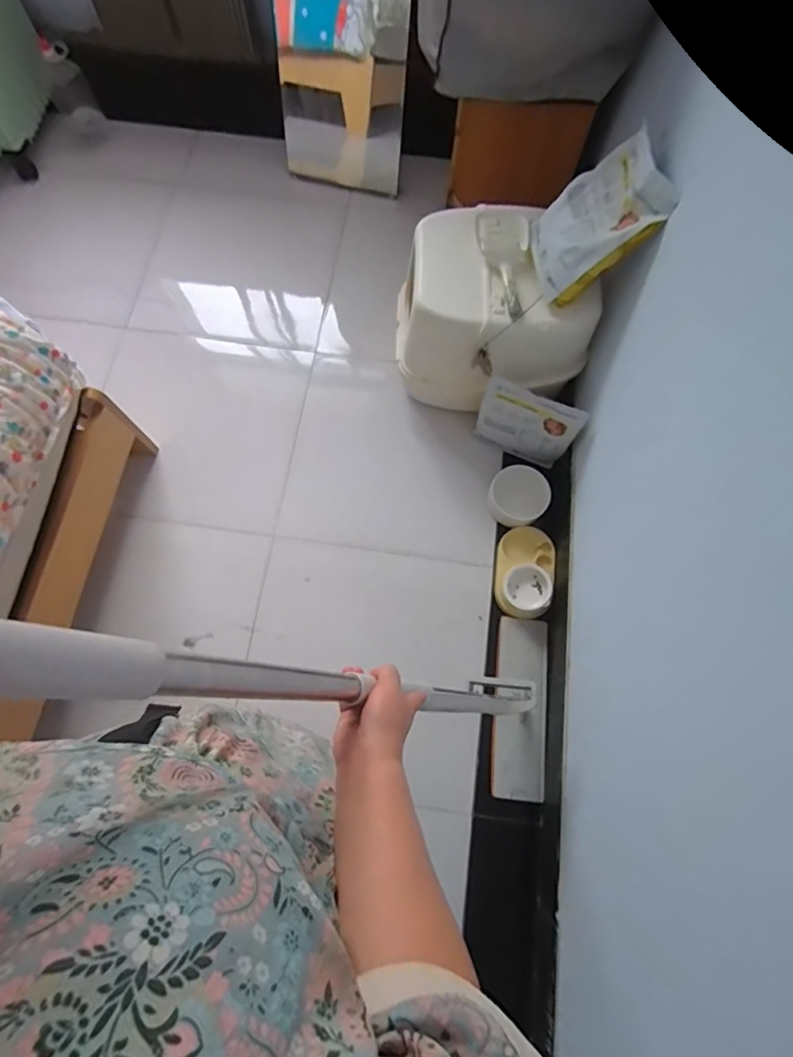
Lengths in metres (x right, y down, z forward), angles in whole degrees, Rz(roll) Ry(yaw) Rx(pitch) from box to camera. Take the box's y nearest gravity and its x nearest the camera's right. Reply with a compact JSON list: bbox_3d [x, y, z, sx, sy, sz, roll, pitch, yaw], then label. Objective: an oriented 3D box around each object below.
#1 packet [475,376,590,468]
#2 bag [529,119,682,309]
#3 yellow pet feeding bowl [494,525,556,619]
[{"bbox_3d":[0.344,-0.271,1.343,0.252,0.267,0.055,25,74,7],"label":"packet"},{"bbox_3d":[0.430,-0.676,1.093,0.067,0.296,0.249,9,64,-41],"label":"bag"},{"bbox_3d":[0.348,0.110,1.325,0.158,0.075,0.259,8,73,2],"label":"yellow pet feeding bowl"}]

